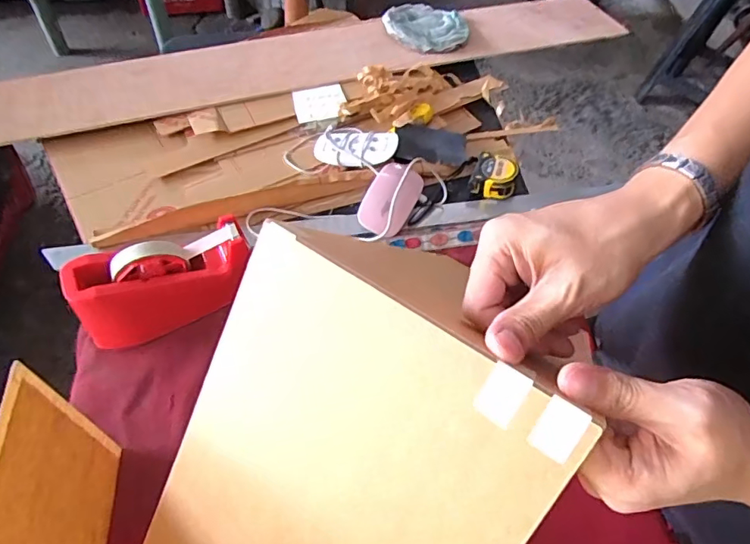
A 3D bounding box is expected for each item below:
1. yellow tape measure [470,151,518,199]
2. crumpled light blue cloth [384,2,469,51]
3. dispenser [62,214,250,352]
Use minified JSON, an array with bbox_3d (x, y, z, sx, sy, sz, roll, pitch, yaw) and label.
[{"bbox_3d":[0.177,-0.143,0.747,0.060,0.038,0.067,18,55,8],"label":"yellow tape measure"},{"bbox_3d":[0.102,-0.481,0.983,0.158,0.023,0.153,22,55,11],"label":"crumpled light blue cloth"},{"bbox_3d":[-0.239,0.009,0.578,0.189,0.095,0.068,-18,58,-17],"label":"dispenser"}]

